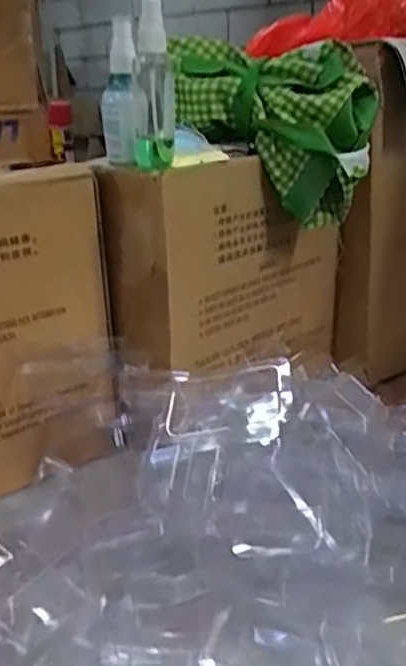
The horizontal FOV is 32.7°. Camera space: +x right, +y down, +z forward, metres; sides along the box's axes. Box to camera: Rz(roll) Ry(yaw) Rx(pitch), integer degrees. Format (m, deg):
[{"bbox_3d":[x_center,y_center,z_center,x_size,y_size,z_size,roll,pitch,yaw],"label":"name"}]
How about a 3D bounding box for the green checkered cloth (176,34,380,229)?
[{"bbox_3d":[0.064,-0.191,0.663,0.186,0.154,0.104,0,21,1],"label":"green checkered cloth"}]

